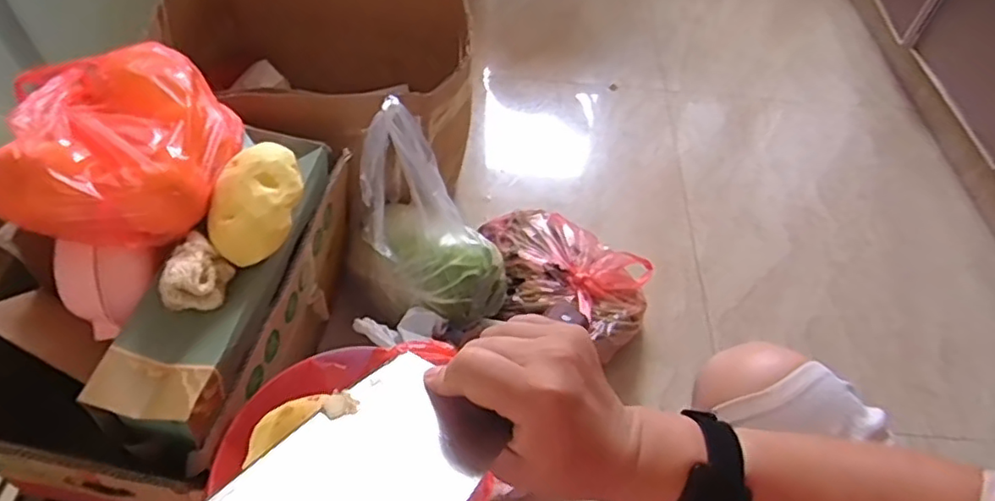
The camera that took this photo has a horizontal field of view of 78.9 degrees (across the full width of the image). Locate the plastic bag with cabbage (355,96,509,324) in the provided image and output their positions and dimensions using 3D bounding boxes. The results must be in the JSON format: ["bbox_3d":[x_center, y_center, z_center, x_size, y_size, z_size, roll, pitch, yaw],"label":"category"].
[{"bbox_3d":[-0.100,-0.033,0.804,0.124,0.325,0.150,7,41,46],"label":"plastic bag with cabbage"}]

